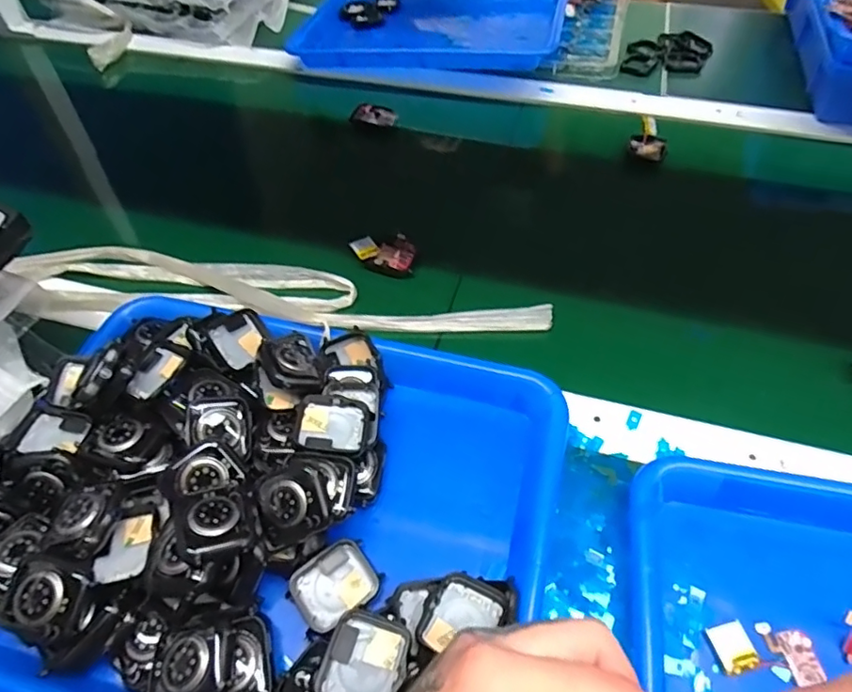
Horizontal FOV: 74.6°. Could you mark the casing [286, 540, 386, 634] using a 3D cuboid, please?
[{"bbox_3d":[-0.050,0.131,0.308,0.045,0.008,0.035,-32,57,-20],"label":"casing"}]

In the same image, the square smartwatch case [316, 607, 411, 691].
[{"bbox_3d":[-0.029,0.152,0.268,0.038,0.004,0.043,21,51,0],"label":"square smartwatch case"}]

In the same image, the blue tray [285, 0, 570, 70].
[{"bbox_3d":[0.009,-0.422,0.727,0.323,0.046,0.243,11,53,11],"label":"blue tray"}]

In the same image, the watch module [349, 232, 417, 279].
[{"bbox_3d":[-0.037,-0.078,0.481,0.053,0.017,0.036,5,52,7],"label":"watch module"}]

